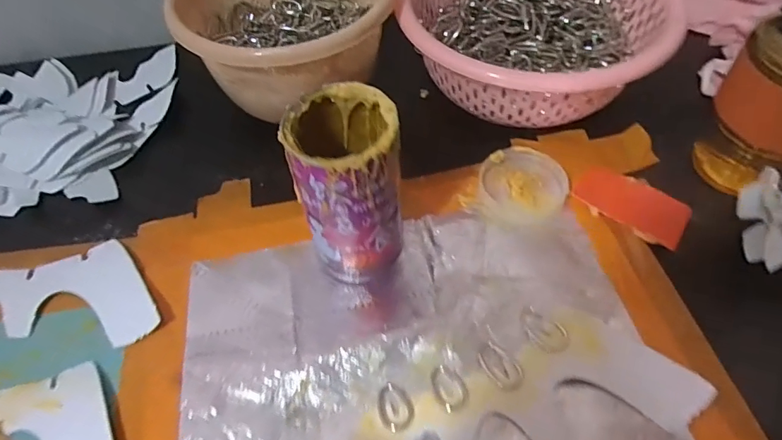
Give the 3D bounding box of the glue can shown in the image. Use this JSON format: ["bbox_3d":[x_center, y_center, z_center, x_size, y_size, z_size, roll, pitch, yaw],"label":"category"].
[{"bbox_3d":[-0.027,-0.019,0.317,0.065,0.117,0.069,-1,56,2],"label":"glue can"}]

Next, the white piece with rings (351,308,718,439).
[{"bbox_3d":[0.069,0.102,0.292,0.210,0.009,0.082,-13,56,-6],"label":"white piece with rings"}]

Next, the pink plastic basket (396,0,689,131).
[{"bbox_3d":[0.124,-0.176,0.454,0.217,0.078,0.214,2,56,4],"label":"pink plastic basket"}]

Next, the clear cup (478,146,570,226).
[{"bbox_3d":[0.101,-0.026,0.383,0.064,0.011,0.067,-1,56,2],"label":"clear cup"}]

